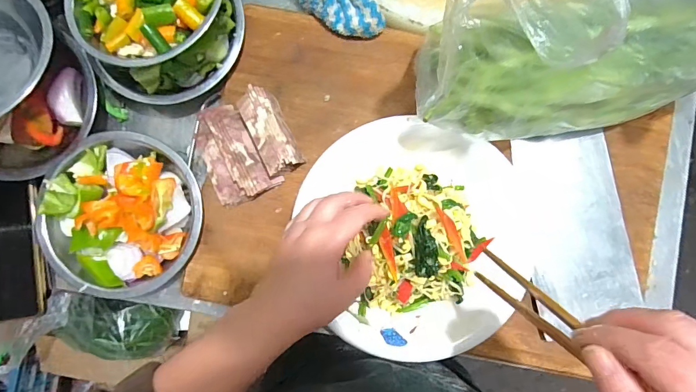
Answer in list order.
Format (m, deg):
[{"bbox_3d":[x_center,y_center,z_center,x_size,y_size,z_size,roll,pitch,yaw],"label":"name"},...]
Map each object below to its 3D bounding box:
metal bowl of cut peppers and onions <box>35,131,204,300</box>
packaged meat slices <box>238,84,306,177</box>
[{"bbox_3d":[-0.238,0.021,0.405,0.162,0.051,0.165,0,87,1],"label":"metal bowl of cut peppers and onions"},{"bbox_3d":[-0.082,-0.068,0.412,0.037,0.032,0.087,-25,87,0],"label":"packaged meat slices"}]

